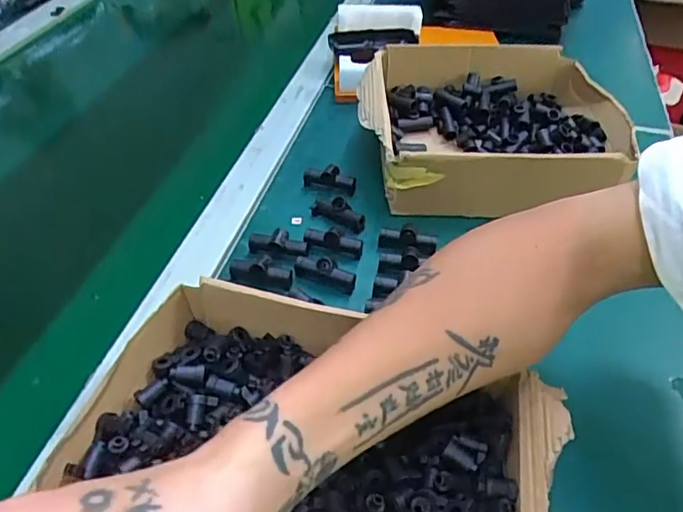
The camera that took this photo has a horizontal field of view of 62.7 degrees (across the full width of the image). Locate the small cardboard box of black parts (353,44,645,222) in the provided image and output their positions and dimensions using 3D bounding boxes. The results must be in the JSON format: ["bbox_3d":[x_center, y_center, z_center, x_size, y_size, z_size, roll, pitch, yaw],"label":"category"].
[{"bbox_3d":[0.149,-0.129,0.555,0.261,0.069,0.201,0,44,0],"label":"small cardboard box of black parts"}]

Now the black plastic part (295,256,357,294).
[{"bbox_3d":[-0.014,0.013,0.445,0.050,0.020,0.015,19,47,19],"label":"black plastic part"}]

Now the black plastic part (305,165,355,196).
[{"bbox_3d":[-0.011,-0.074,0.535,0.050,0.020,0.019,12,46,13],"label":"black plastic part"}]

